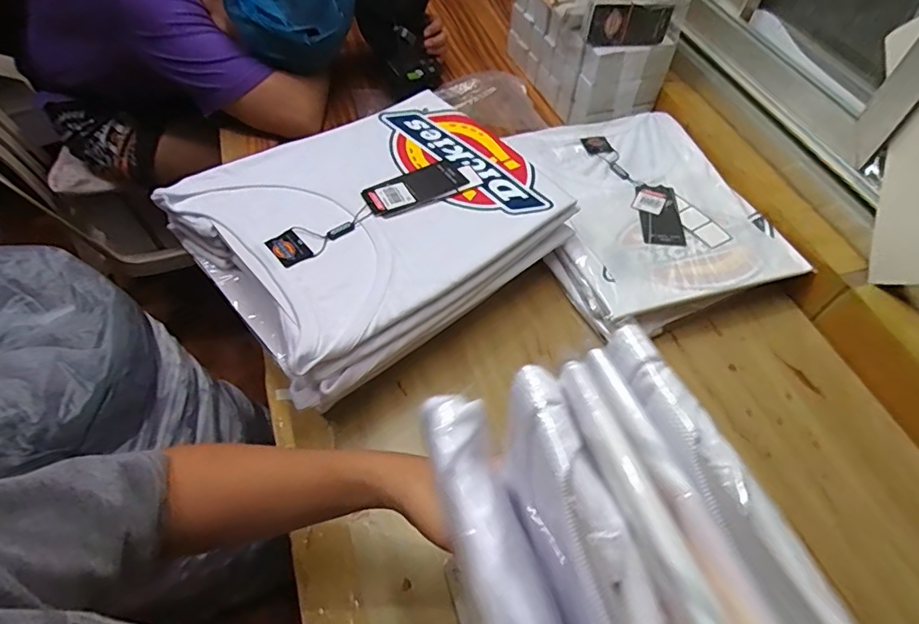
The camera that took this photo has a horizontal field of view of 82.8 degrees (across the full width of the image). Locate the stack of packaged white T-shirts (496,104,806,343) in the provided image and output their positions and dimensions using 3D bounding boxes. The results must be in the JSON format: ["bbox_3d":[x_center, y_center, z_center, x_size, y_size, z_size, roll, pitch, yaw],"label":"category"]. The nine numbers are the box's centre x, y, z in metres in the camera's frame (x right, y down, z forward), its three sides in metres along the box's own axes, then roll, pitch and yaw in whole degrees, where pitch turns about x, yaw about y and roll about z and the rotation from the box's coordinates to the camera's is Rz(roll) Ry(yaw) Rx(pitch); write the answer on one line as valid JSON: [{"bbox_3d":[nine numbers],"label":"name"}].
[{"bbox_3d":[0.220,-0.130,0.667,0.279,0.052,0.330,-16,57,-14],"label":"stack of packaged white T-shirts"}]

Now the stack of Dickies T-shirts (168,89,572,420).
[{"bbox_3d":[-0.086,-0.096,0.563,0.339,0.079,0.265,-35,64,-25],"label":"stack of Dickies T-shirts"}]

